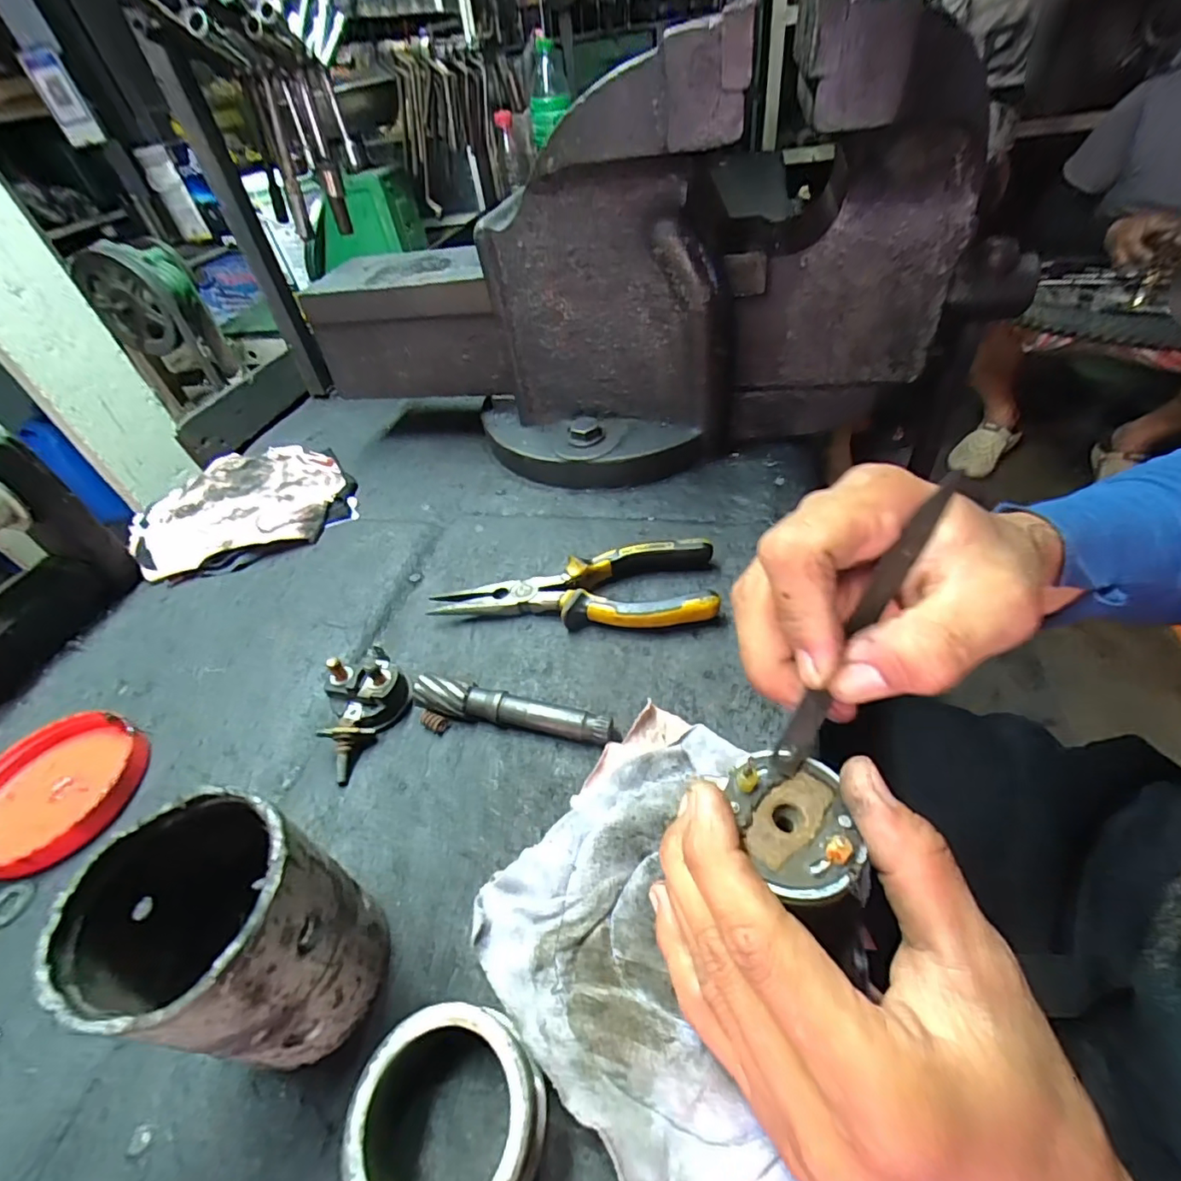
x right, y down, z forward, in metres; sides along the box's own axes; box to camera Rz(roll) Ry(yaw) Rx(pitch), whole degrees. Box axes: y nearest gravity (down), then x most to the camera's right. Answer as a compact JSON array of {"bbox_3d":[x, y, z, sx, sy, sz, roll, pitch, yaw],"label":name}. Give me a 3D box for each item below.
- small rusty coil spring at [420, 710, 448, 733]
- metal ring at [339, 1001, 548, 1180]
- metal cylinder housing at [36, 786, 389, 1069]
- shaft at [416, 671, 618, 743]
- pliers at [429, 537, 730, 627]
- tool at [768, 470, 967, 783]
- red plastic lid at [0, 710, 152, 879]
[{"bbox_3d":[-0.093,0.077,0.318,0.015,0.010,0.008,13,48,18],"label":"small rusty coil spring"},{"bbox_3d":[-0.048,0.185,0.190,0.061,0.037,0.061,-5,45,5],"label":"metal ring"},{"bbox_3d":[-0.124,0.129,0.200,0.066,0.111,0.061,8,47,16],"label":"metal cylinder housing"},{"bbox_3d":[-0.046,0.067,0.311,0.117,0.020,0.022,5,46,14],"label":"shaft"},{"bbox_3d":[-0.013,0.001,0.360,0.185,0.026,0.060,-5,45,5],"label":"pliers"},{"bbox_3d":[0.099,0.012,0.191,0.009,0.009,0.123,32,88,31],"label":"tool"},{"bbox_3d":[-0.300,0.113,0.304,0.085,0.020,0.088,-5,45,5],"label":"red plastic lid"}]

